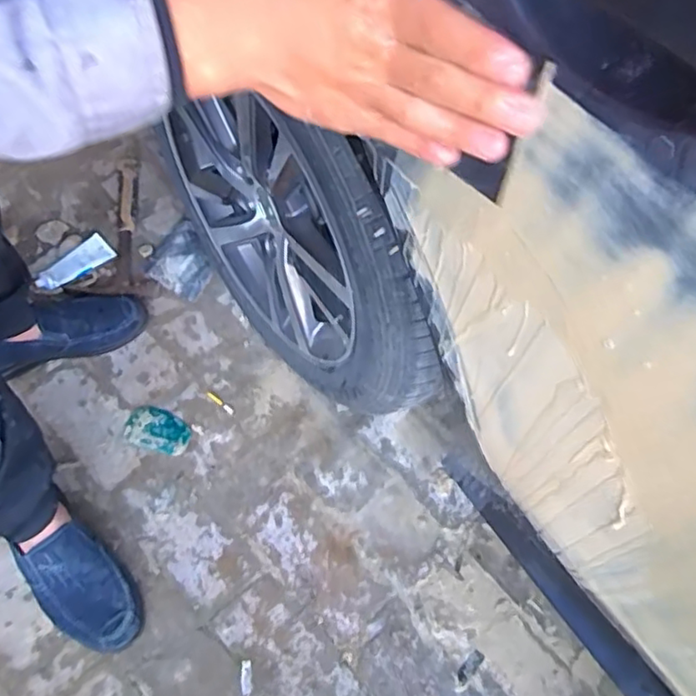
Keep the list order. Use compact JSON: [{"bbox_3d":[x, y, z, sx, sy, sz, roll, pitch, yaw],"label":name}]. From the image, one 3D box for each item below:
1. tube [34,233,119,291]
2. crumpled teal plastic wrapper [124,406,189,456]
[{"bbox_3d":[-0.481,-0.149,1.109,0.056,0.025,0.147,32,60,16],"label":"tube"},{"bbox_3d":[-0.298,0.130,0.986,0.101,0.010,0.068,18,64,8],"label":"crumpled teal plastic wrapper"}]

